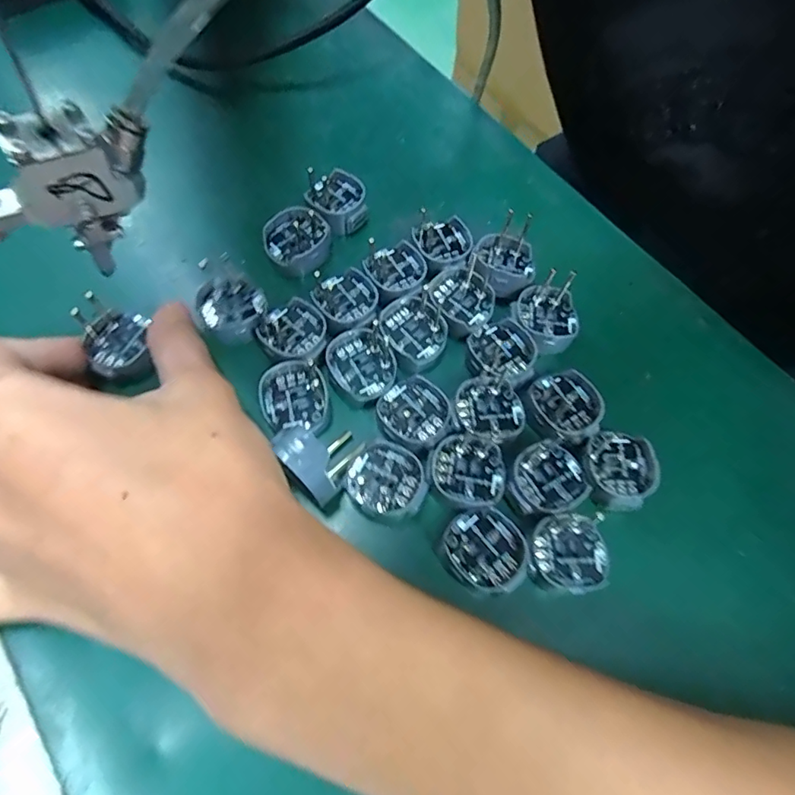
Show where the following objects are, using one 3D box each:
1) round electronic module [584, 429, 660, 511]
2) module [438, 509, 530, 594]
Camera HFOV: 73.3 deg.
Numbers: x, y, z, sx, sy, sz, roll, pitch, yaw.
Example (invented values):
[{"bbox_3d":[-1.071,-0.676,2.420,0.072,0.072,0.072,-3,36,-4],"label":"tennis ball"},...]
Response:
[{"bbox_3d":[0.080,0.027,0.196,0.024,0.014,0.030,8,65,1],"label":"round electronic module"},{"bbox_3d":[0.029,0.052,0.180,0.027,0.006,0.028,-37,72,-17],"label":"module"}]

